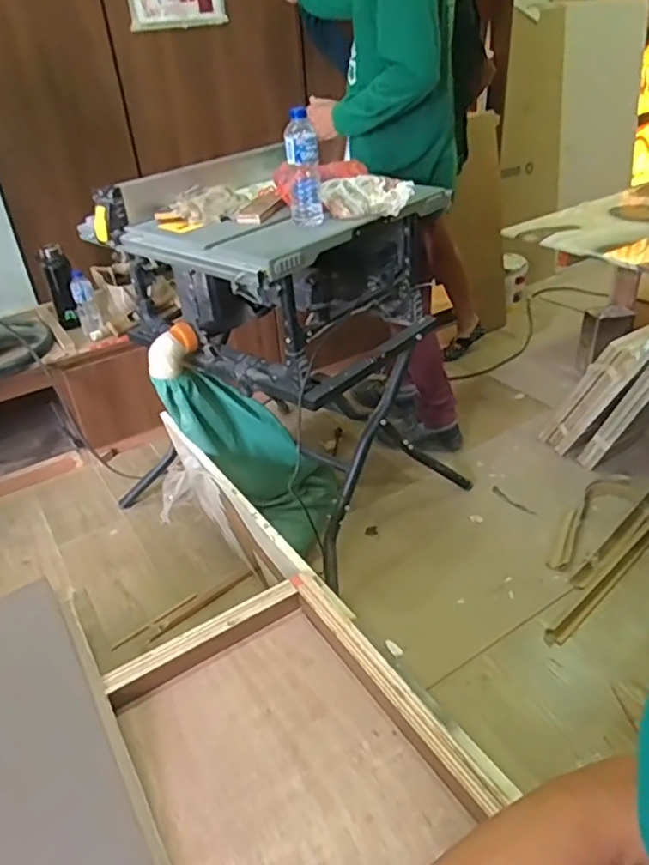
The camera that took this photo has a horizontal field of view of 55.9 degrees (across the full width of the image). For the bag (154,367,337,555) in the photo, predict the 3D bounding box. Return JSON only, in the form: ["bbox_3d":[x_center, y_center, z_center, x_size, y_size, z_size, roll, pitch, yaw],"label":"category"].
[{"bbox_3d":[-0.171,0.041,1.551,0.180,0.574,0.188,-34,31,14],"label":"bag"}]

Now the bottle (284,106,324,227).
[{"bbox_3d":[-0.039,-0.495,1.157,0.060,0.202,0.054,-3,34,2],"label":"bottle"}]

